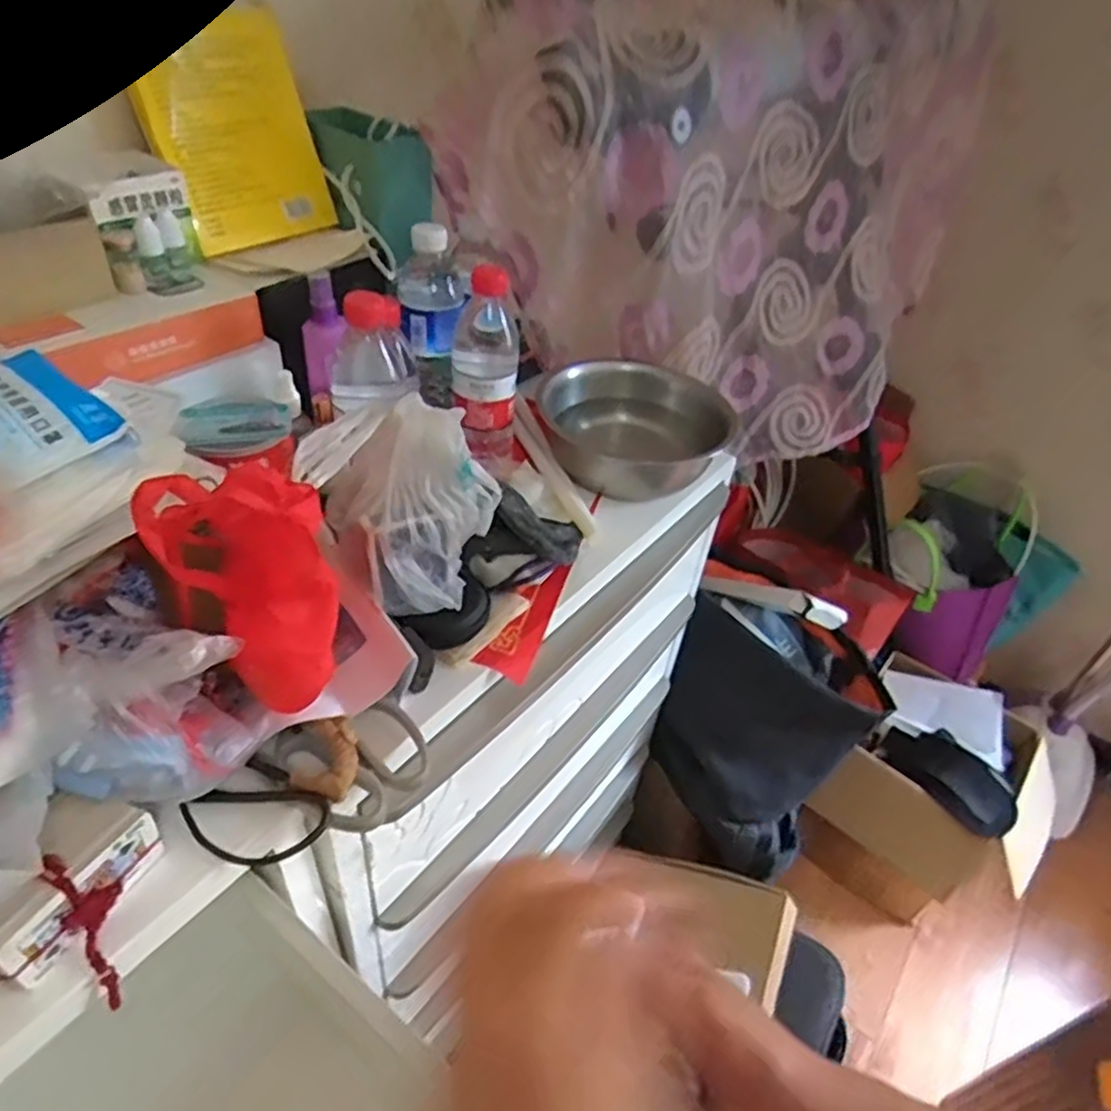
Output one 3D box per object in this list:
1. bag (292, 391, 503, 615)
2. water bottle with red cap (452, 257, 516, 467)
[{"bbox_3d":[-0.102,-0.031,0.521,0.120,0.147,0.086,0,41,-6],"label":"bag"},{"bbox_3d":[-0.067,-0.177,0.694,0.060,0.178,0.055,0,41,-6],"label":"water bottle with red cap"}]

